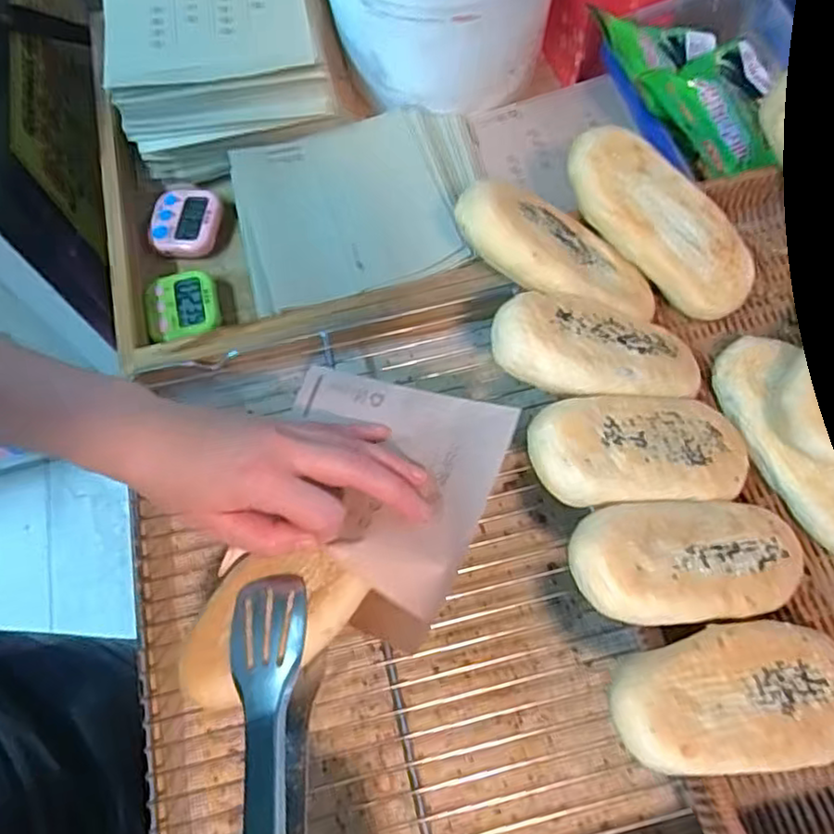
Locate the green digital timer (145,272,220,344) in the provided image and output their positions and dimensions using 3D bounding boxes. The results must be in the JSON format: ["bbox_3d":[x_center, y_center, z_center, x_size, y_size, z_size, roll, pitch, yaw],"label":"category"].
[{"bbox_3d":[-0.194,-0.091,0.555,0.055,0.018,0.056,-11,71,-2],"label":"green digital timer"}]

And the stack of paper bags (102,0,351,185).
[{"bbox_3d":[-0.180,-0.335,0.598,0.182,0.081,0.191,-16,67,-2],"label":"stack of paper bags"}]

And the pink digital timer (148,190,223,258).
[{"bbox_3d":[-0.202,-0.172,0.589,0.062,0.020,0.060,-4,67,2],"label":"pink digital timer"}]

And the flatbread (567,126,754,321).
[{"bbox_3d":[0.164,-0.131,0.449,0.149,0.029,0.062,40,76,-9],"label":"flatbread"}]

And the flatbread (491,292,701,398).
[{"bbox_3d":[0.111,-0.042,0.408,0.134,0.023,0.064,5,70,-20],"label":"flatbread"}]

